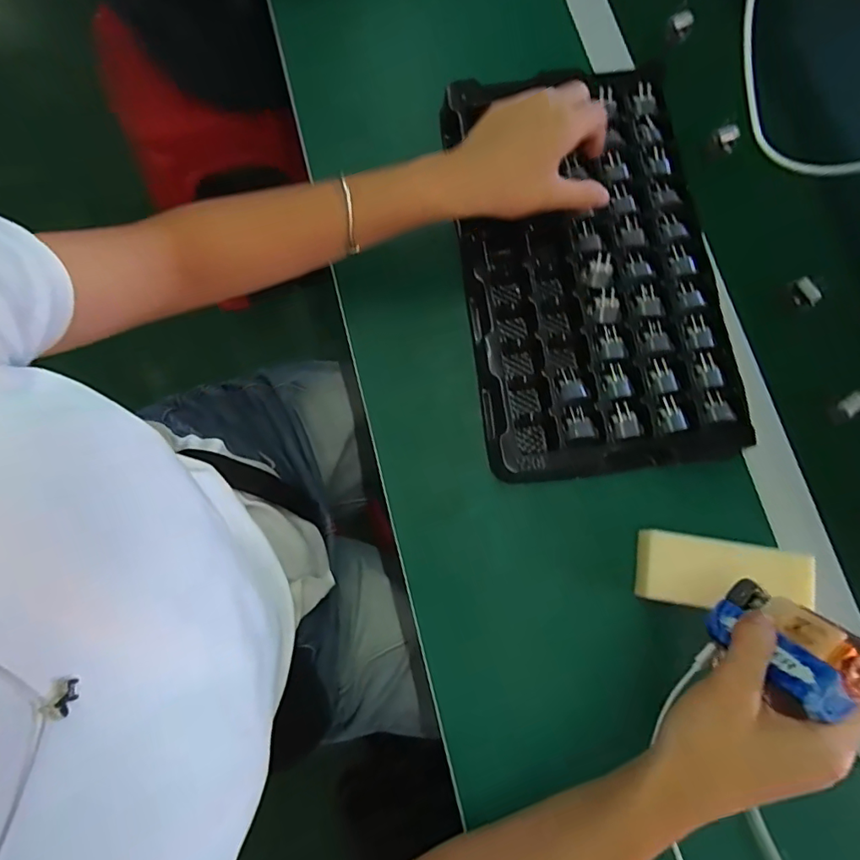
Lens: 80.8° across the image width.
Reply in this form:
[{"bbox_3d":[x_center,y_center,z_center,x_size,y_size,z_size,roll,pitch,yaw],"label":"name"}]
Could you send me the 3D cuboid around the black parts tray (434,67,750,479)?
[{"bbox_3d":[0.133,-0.141,0.436,0.205,0.037,0.351,-7,77,0],"label":"black parts tray"}]

